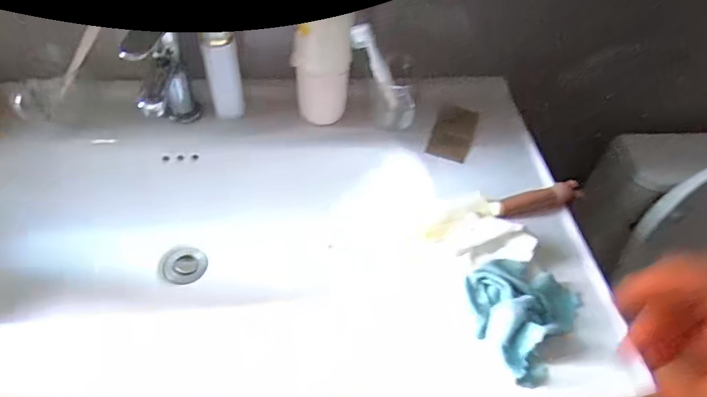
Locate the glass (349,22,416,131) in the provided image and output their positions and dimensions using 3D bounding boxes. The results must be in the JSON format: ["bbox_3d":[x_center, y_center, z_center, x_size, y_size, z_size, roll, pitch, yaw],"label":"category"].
[{"bbox_3d":[0.034,-0.153,0.586,0.051,0.181,0.054,-8,62,15],"label":"glass"}]

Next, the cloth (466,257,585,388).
[{"bbox_3d":[0.171,0.107,0.483,0.105,0.045,0.124,35,55,22],"label":"cloth"}]

